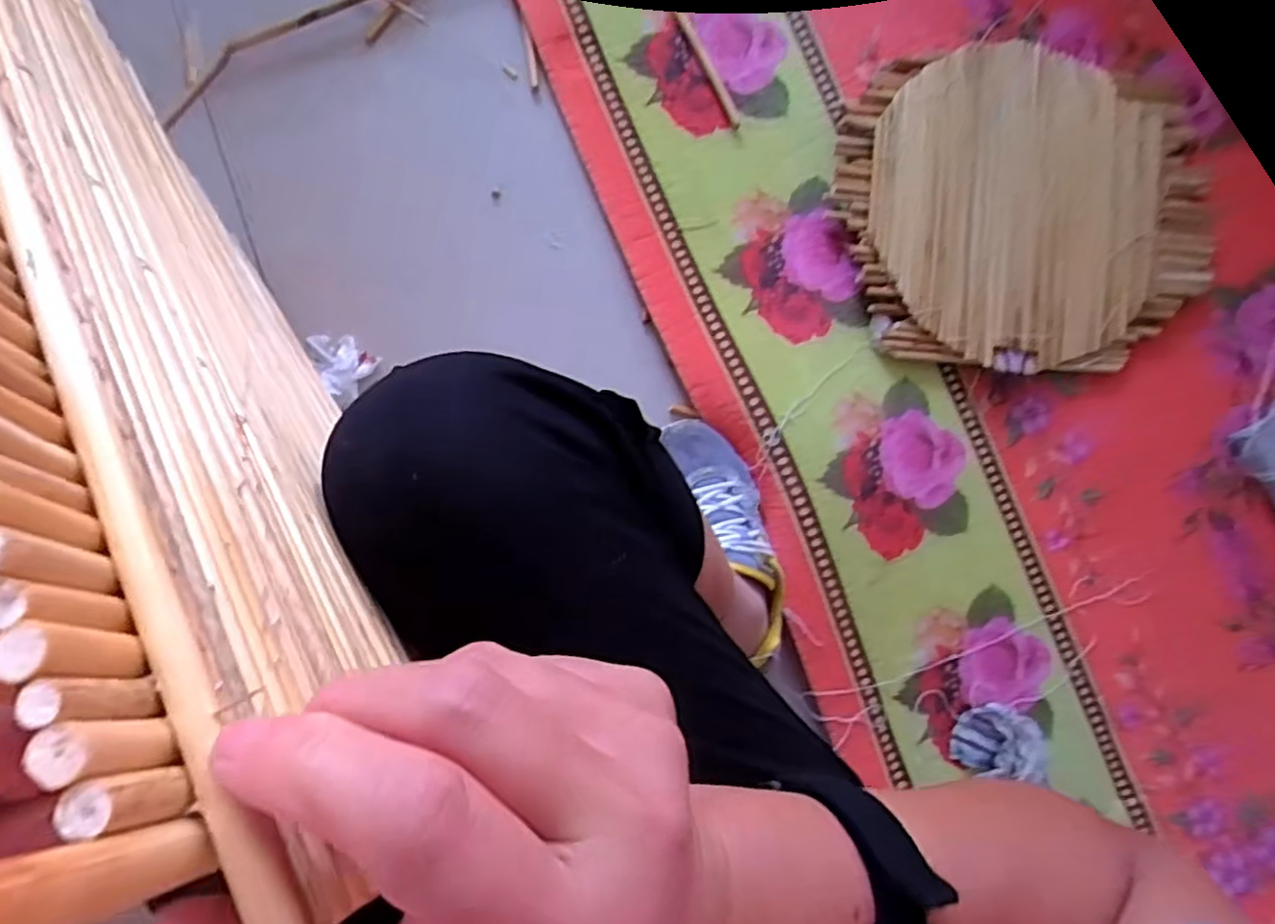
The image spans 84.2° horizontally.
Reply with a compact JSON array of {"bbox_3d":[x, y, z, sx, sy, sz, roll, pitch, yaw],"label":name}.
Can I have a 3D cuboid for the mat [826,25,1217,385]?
[{"bbox_3d":[0.415,-0.271,0.729,0.410,0.030,0.344,-13,88,-8],"label":"mat"}]

